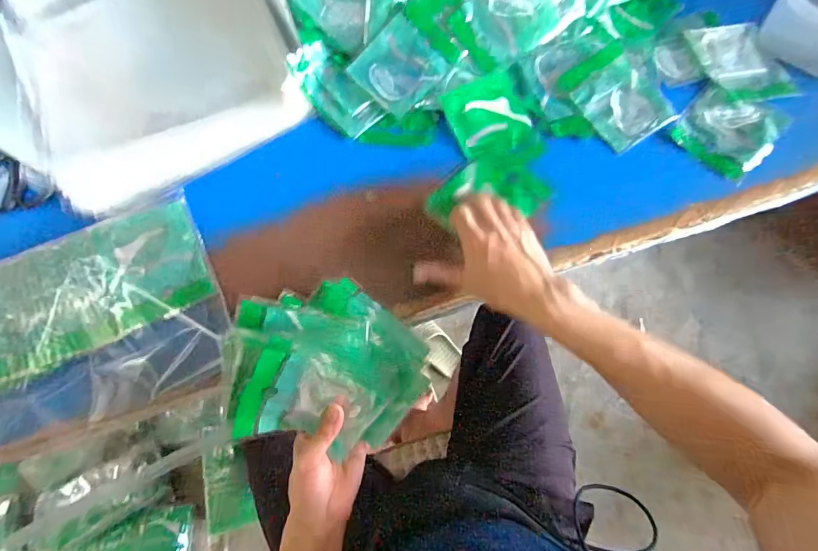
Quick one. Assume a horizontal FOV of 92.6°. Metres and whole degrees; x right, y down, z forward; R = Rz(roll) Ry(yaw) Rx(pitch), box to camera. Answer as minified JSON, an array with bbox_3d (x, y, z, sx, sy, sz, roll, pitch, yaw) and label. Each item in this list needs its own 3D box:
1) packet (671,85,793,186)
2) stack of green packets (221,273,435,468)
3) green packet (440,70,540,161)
[{"bbox_3d":[0.417,-0.194,0.509,0.107,0.016,0.122,40,79,12],"label":"packet"},{"bbox_3d":[-0.079,0.090,0.396,0.190,0.071,0.166,-6,78,-3],"label":"stack of green packets"},{"bbox_3d":[0.107,-0.209,0.515,0.100,0.007,0.107,-22,74,-4],"label":"green packet"}]

